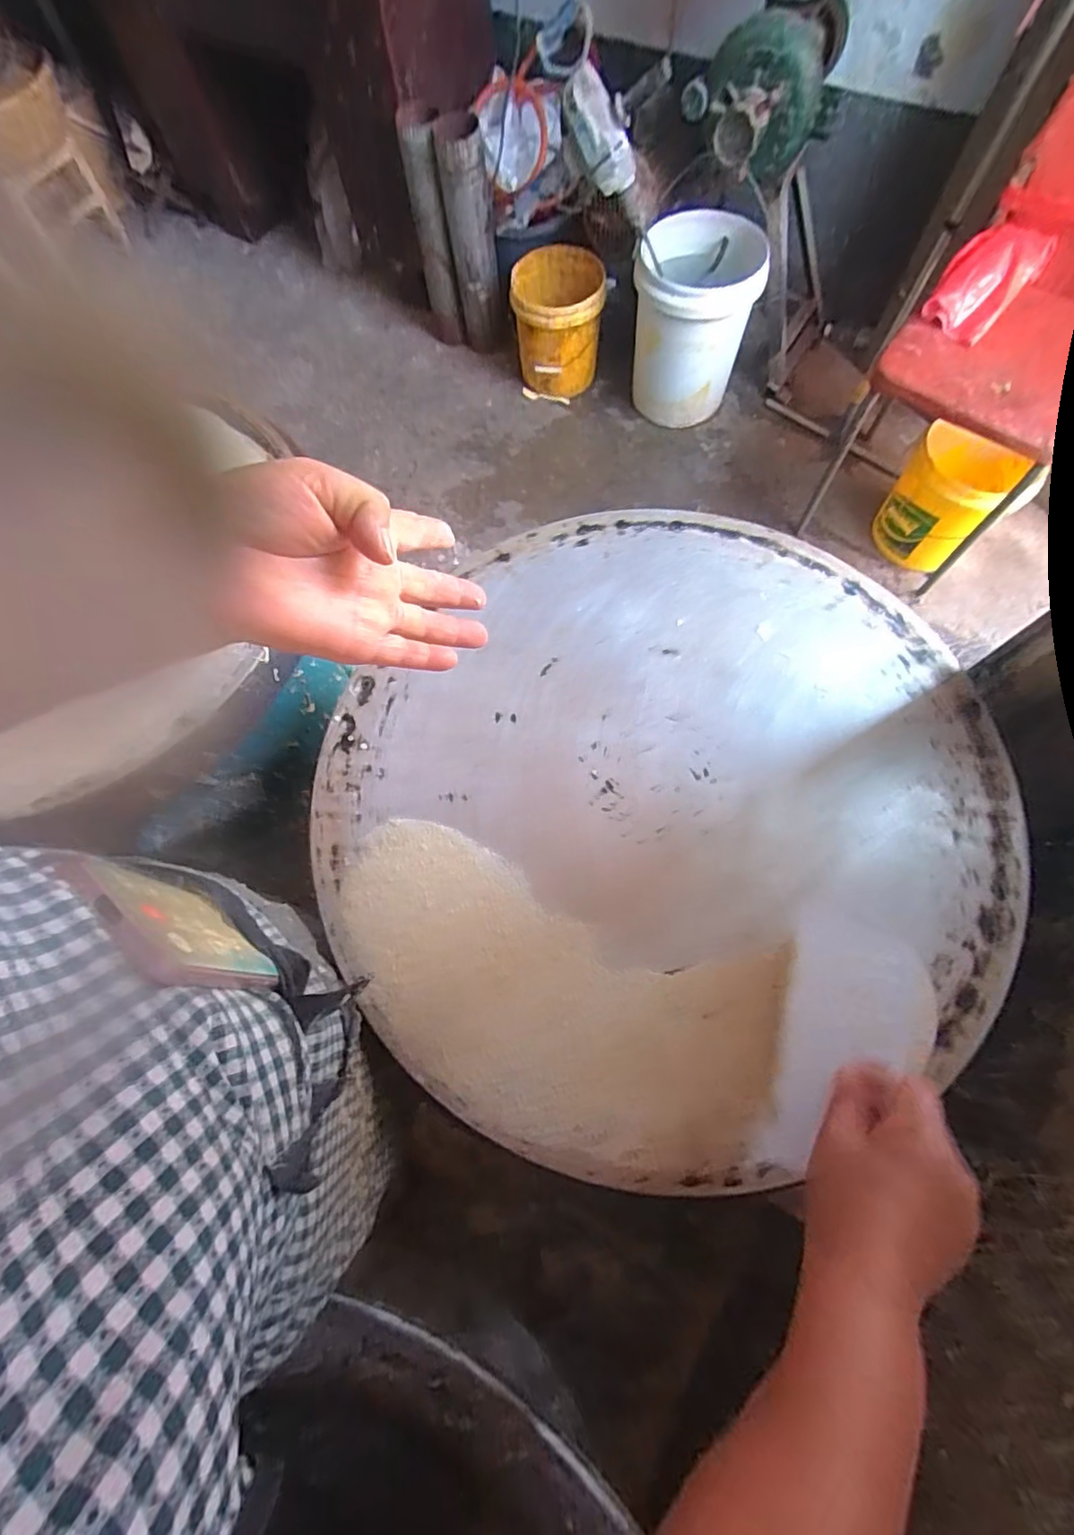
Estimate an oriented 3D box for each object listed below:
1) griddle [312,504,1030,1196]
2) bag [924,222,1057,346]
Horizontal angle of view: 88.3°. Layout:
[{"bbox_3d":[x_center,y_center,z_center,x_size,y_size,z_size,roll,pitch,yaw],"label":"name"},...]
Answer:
[{"bbox_3d":[0.114,0.022,0.505,0.605,0.023,0.553,-1,69,2],"label":"griddle"},{"bbox_3d":[0.841,-0.913,1.044,0.145,0.084,0.203,34,74,13],"label":"bag"}]

